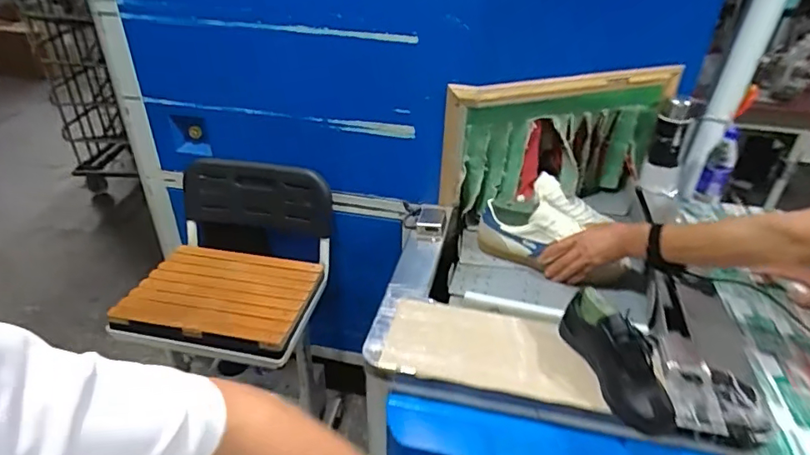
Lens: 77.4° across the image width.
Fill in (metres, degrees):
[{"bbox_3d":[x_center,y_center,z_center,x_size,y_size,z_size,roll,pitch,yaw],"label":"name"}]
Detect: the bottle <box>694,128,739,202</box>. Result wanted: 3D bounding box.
[{"bbox_3d":[0.760,-0.149,1.222,0.055,0.179,0.057,20,38,26],"label":"bottle"}]

